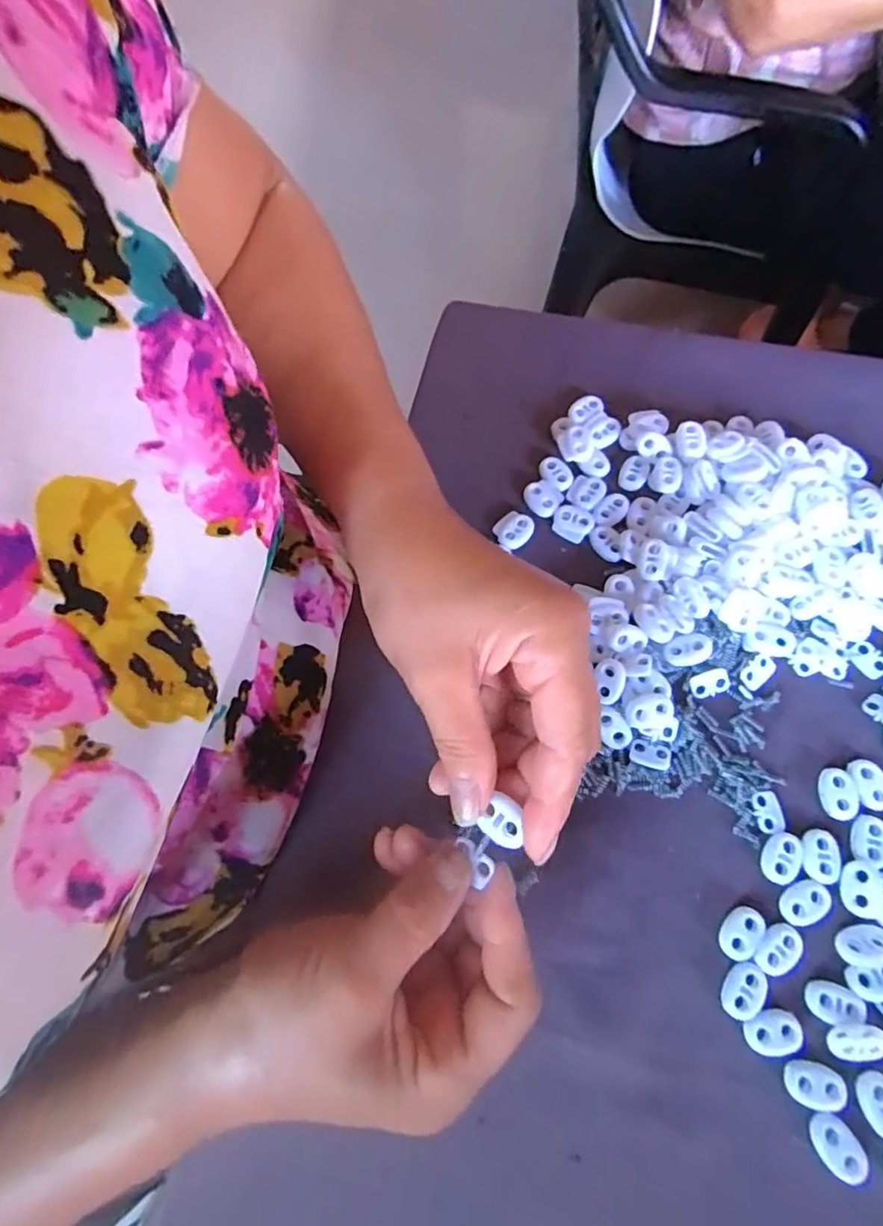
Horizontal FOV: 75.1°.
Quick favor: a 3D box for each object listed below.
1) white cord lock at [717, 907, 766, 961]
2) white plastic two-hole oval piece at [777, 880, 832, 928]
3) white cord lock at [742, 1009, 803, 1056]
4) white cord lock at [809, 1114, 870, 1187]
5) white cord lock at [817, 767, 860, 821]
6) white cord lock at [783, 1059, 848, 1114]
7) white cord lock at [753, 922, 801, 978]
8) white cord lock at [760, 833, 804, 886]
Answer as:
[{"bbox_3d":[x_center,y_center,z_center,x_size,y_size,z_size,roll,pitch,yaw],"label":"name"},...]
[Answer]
[{"bbox_3d":[0.132,0.141,0.253,0.015,0.005,0.022,35,73,13],"label":"white cord lock"},{"bbox_3d":[0.161,0.128,0.253,0.022,0.004,0.016,-25,71,-9],"label":"white plastic two-hole oval piece"},{"bbox_3d":[0.138,0.175,0.240,0.023,0.004,0.015,-14,69,-5],"label":"white cord lock"},{"bbox_3d":[0.156,0.210,0.225,0.015,0.004,0.023,-30,72,-11],"label":"white cord lock"},{"bbox_3d":[0.185,0.084,0.268,0.015,0.004,0.023,-2,69,-1],"label":"white cord lock"},{"bbox_3d":[0.151,0.190,0.230,0.022,0.004,0.015,15,69,6],"label":"white cord lock"},{"bbox_3d":[0.146,0.145,0.247,0.016,0.004,0.022,36,73,13],"label":"white cord lock"},{"bbox_3d":[0.155,0.112,0.262,0.016,0.004,0.022,28,71,10],"label":"white cord lock"}]

